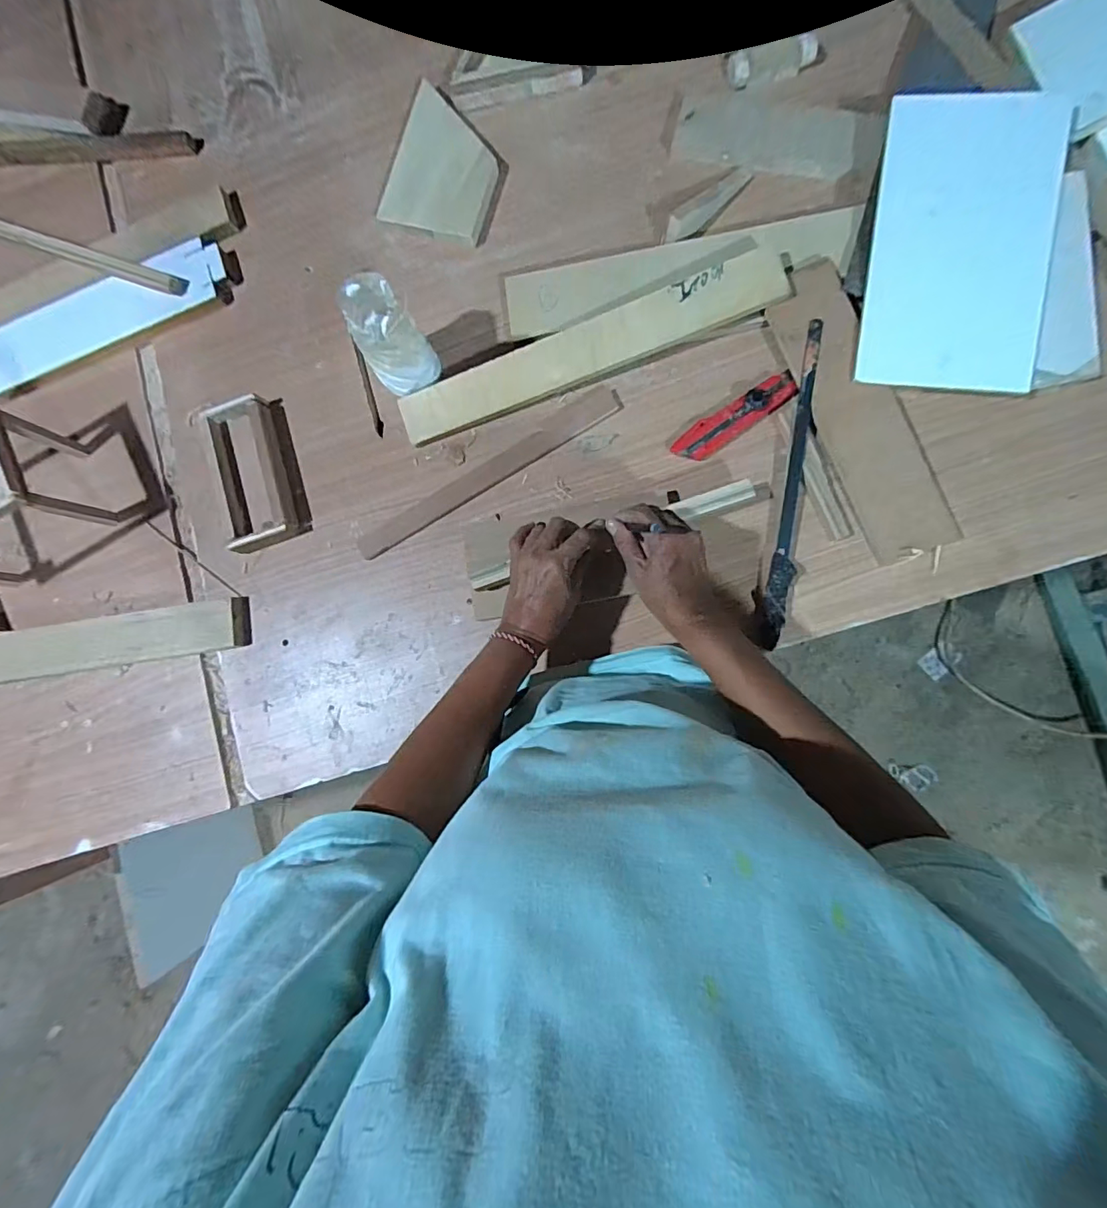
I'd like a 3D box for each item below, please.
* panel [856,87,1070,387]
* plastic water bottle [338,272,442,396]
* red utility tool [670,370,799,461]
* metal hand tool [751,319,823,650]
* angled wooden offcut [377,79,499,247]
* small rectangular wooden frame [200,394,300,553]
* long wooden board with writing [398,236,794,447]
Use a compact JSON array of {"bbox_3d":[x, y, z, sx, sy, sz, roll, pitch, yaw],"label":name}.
[{"bbox_3d":[0.369,-0.327,0.459,0.148,0.012,0.252,8,94,7],"label":"panel"},{"bbox_3d":[-0.160,-0.261,0.505,0.060,0.106,0.065,0,86,7],"label":"plastic water bottle"},{"bbox_3d":[0.181,-0.186,0.506,0.129,0.018,0.031,-33,83,3],"label":"red utility tool"},{"bbox_3d":[0.232,-0.115,0.486,0.031,0.021,0.301,12,87,7],"label":"metal hand tool"},{"bbox_3d":[-0.120,-0.485,0.562,0.120,0.023,0.148,19,88,8],"label":"angled wooden offcut"},{"bbox_3d":[-0.323,-0.139,0.546,0.070,0.030,0.158,-16,84,5],"label":"small rectangular wooden frame"},{"bbox_3d":[0.034,-0.257,0.513,0.397,0.017,0.061,-20,104,10],"label":"long wooden board with writing"}]

